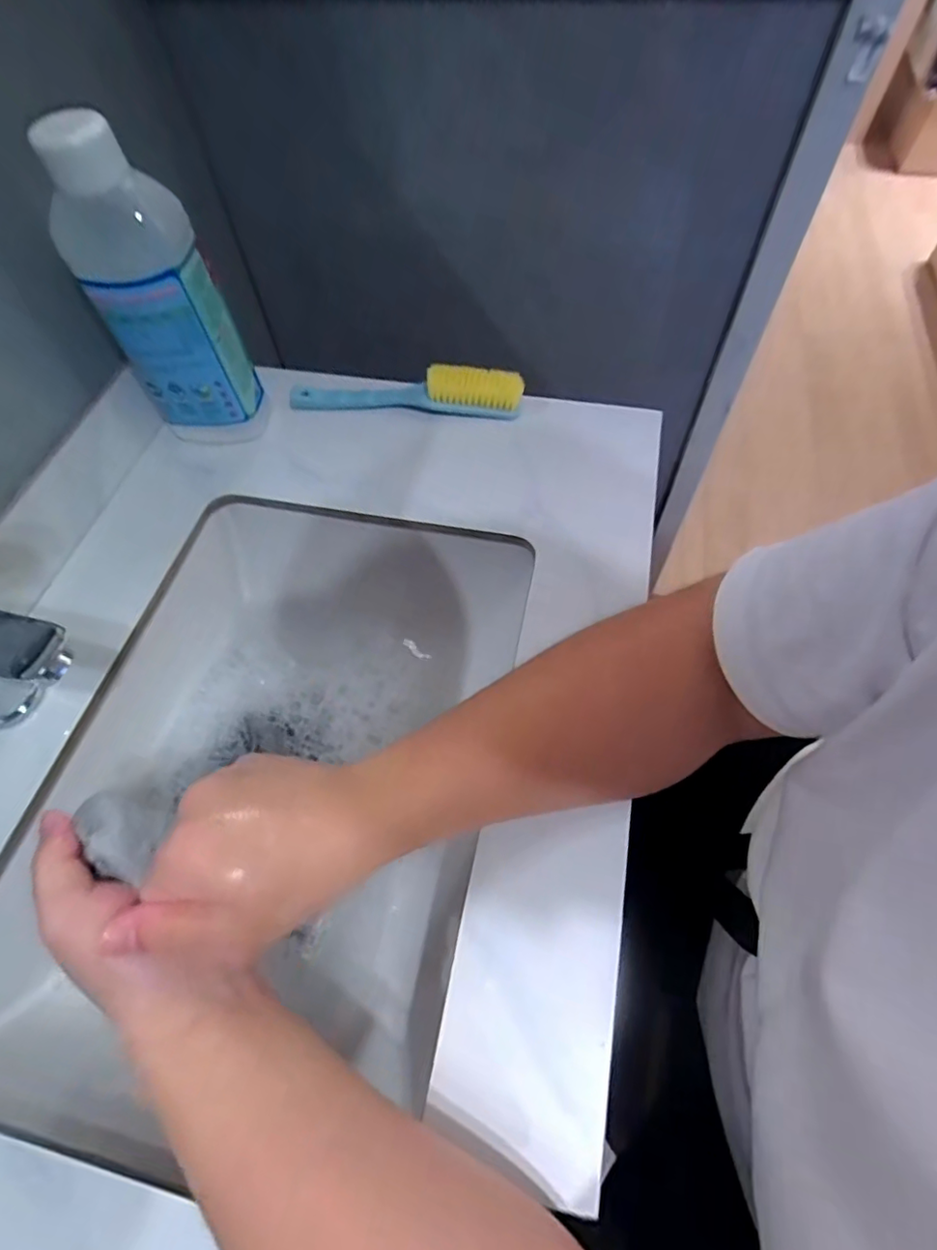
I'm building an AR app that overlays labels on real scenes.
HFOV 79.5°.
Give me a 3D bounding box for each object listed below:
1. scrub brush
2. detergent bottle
[{"bbox_3d":[-0.063,-0.230,0.543,0.226,0.039,0.034,6,60,6],"label":"scrub brush"},{"bbox_3d":[-0.243,-0.255,0.454,0.085,0.229,0.058,5,60,6],"label":"detergent bottle"}]

